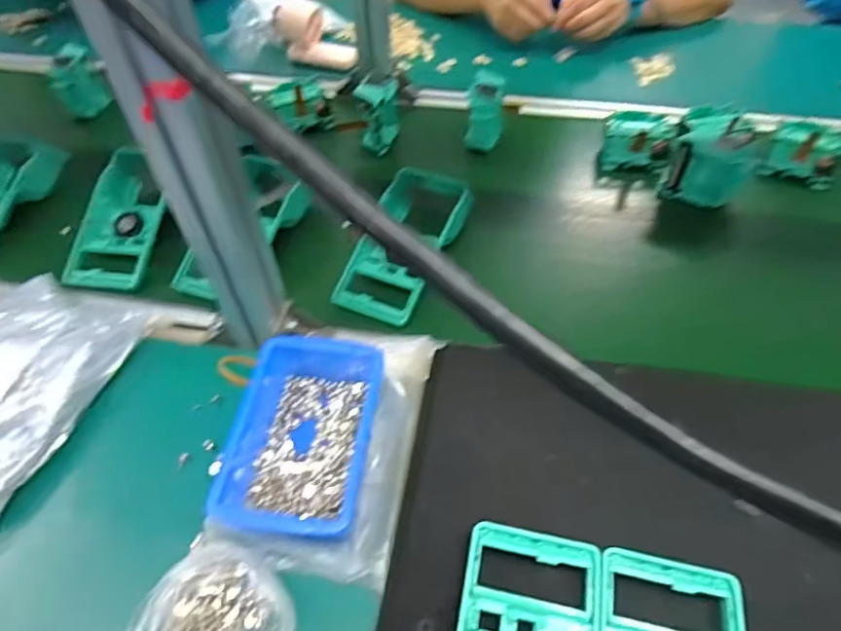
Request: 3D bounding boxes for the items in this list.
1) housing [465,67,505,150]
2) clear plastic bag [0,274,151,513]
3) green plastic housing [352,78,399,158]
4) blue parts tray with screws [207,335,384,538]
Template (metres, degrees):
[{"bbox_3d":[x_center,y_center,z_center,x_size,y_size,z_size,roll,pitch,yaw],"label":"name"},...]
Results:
[{"bbox_3d":[0.080,-0.255,0.688,0.049,0.074,0.060,10,52,9],"label":"housing"},{"bbox_3d":[-0.368,0.048,0.465,0.181,0.043,0.211,16,53,14],"label":"clear plastic bag"},{"bbox_3d":[-0.051,-0.255,0.690,0.034,0.078,0.056,24,55,20],"label":"green plastic housing"},{"bbox_3d":[-0.091,0.089,0.416,0.107,0.045,0.150,7,51,6],"label":"blue parts tray with screws"}]

